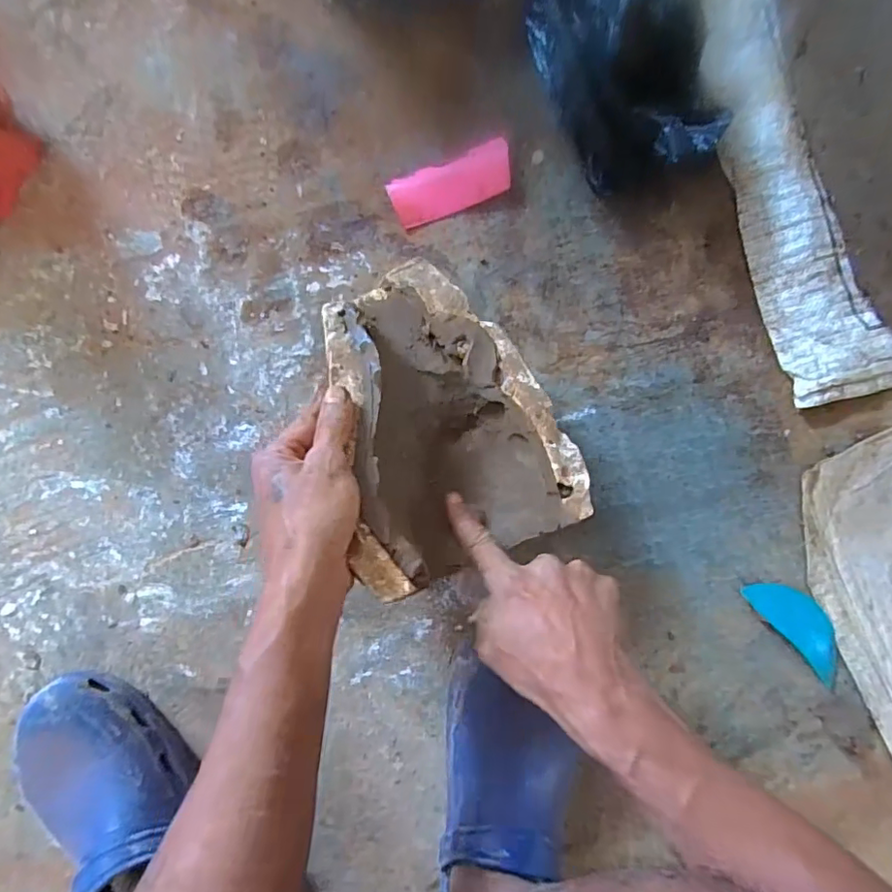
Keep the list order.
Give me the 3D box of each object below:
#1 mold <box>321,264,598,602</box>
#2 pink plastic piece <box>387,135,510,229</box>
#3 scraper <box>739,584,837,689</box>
[{"bbox_3d":[0.008,-0.024,0.407,0.164,0.103,0.226,-13,93,-1],"label":"mold"},{"bbox_3d":[0.007,-0.229,0.481,0.108,0.007,0.043,-23,93,0],"label":"pink plastic piece"},{"bbox_3d":[0.325,0.164,0.502,0.041,0.007,0.113,-43,93,1],"label":"scraper"}]

